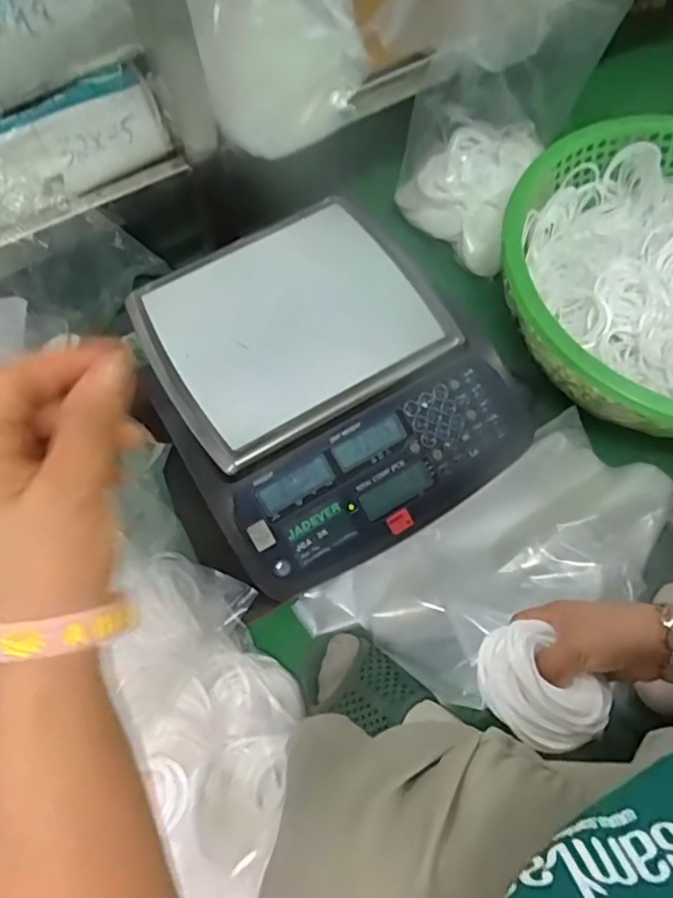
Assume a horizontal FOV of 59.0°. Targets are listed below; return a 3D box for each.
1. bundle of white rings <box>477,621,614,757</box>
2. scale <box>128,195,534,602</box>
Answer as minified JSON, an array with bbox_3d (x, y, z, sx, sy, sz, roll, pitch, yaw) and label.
[{"bbox_3d":[0.147,0.173,0.432,0.072,0.050,0.088,-39,71,-15],"label":"bundle of white rings"},{"bbox_3d":[-0.012,-0.082,0.636,0.353,0.106,0.366,-33,70,-13],"label":"scale"}]

